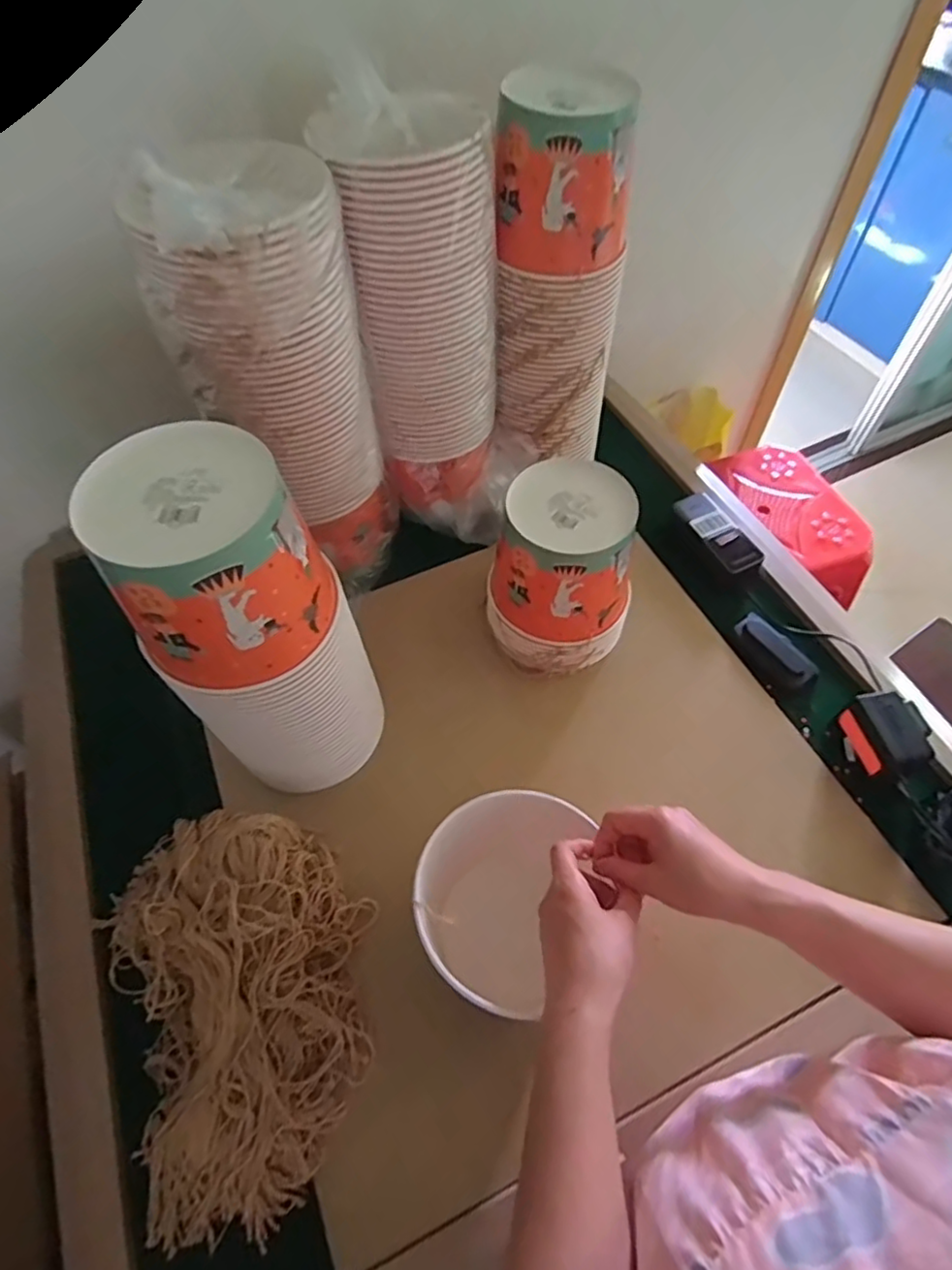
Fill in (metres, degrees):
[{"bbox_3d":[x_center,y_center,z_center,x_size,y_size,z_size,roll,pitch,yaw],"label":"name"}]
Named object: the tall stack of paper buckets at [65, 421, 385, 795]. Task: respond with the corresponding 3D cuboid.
[{"bbox_3d":[-0.182,0.001,0.527,0.137,0.316,0.134,18,59,13],"label":"tall stack of paper buckets"}]

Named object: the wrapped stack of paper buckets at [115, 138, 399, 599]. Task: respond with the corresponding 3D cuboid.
[{"bbox_3d":[-0.183,-0.231,0.630,0.168,0.415,0.146,-30,61,-17],"label":"wrapped stack of paper buckets"}]

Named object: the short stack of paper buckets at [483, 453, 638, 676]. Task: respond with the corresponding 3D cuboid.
[{"bbox_3d":[0.091,-0.069,0.681,0.146,0.187,0.139,4,57,4],"label":"short stack of paper buckets"}]

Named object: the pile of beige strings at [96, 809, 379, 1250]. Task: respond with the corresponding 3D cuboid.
[{"bbox_3d":[-0.201,0.300,0.539,0.221,0.074,0.321,-24,59,-14],"label":"pile of beige strings"}]

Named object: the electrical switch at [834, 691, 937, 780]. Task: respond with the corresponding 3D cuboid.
[{"bbox_3d":[0.419,0.106,0.642,0.056,0.062,0.080,-12,57,-7],"label":"electrical switch"}]

